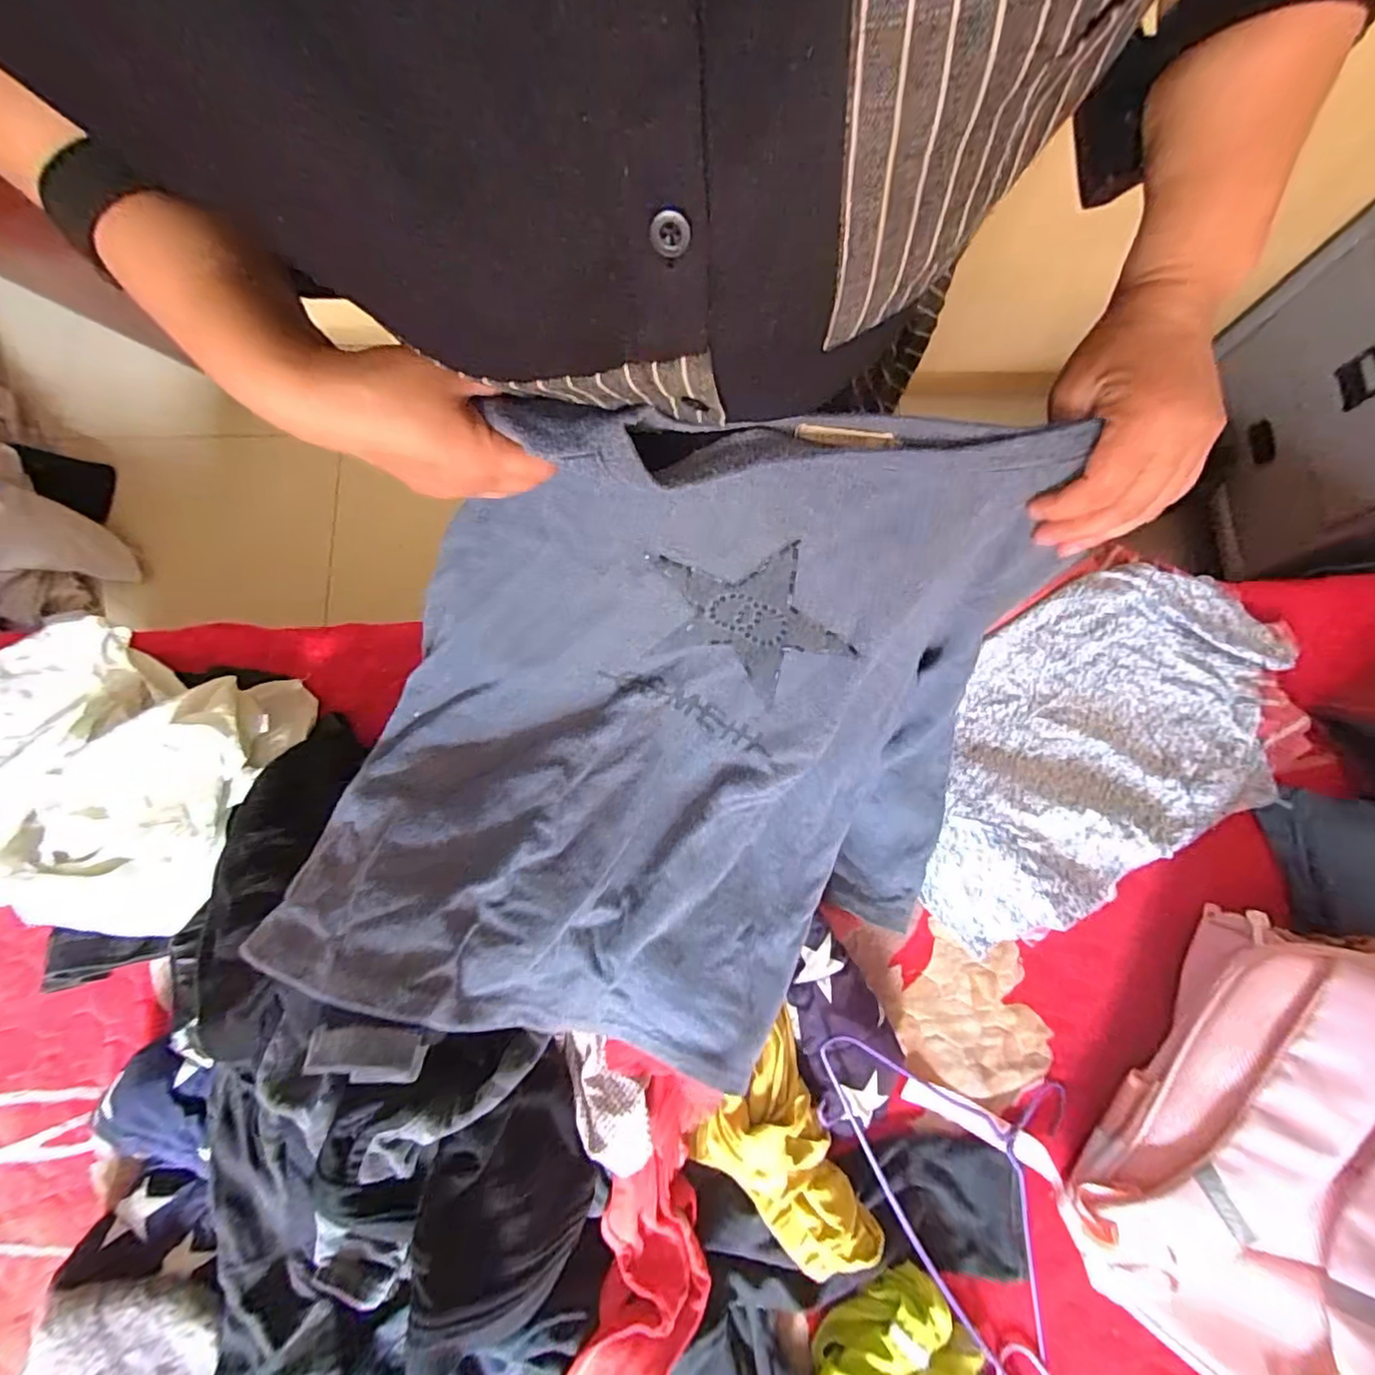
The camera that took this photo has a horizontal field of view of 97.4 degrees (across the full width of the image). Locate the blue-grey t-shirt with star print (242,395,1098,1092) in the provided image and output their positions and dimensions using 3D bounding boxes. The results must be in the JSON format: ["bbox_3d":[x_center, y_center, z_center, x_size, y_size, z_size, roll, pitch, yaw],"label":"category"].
[{"bbox_3d":[-0.031,0.039,0.389,0.344,0.264,0.406,25,80,4],"label":"blue-grey t-shirt with star print"}]

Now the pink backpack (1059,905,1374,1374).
[{"bbox_3d":[0.582,0.456,0.524,0.339,0.143,0.441,34,98,33],"label":"pink backpack"}]

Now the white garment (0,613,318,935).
[{"bbox_3d":[-0.616,0.083,0.628,0.374,0.109,0.282,16,79,2],"label":"white garment"}]

